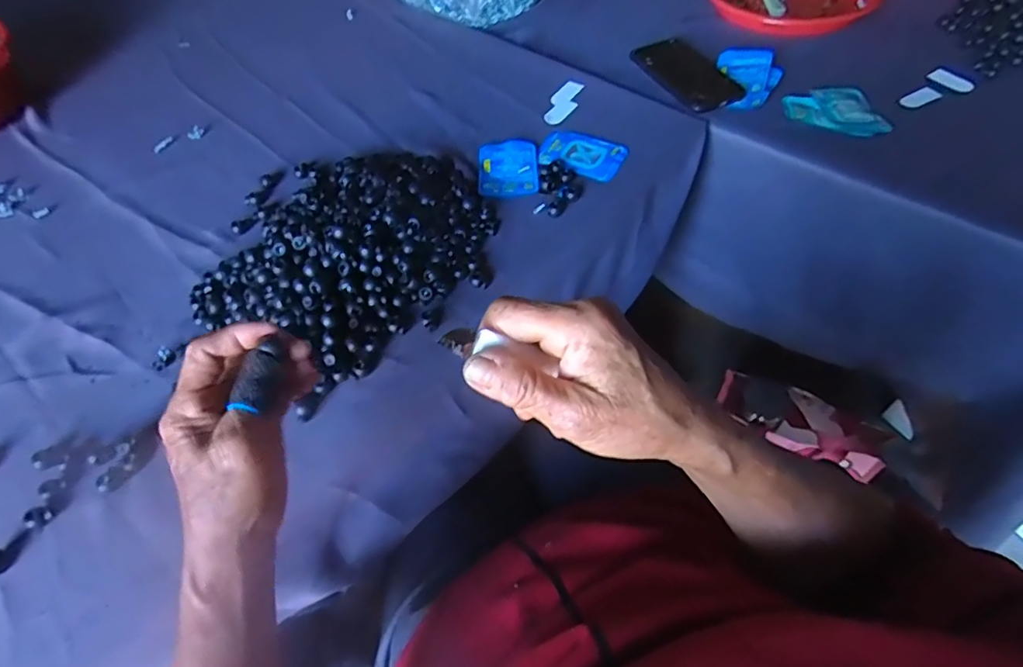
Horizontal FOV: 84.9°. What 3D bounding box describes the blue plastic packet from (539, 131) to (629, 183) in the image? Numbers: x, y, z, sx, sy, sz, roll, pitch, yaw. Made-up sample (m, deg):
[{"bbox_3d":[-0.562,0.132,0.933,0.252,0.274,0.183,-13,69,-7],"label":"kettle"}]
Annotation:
[{"bbox_3d":[0.078,-0.202,0.631,0.096,0.006,0.069,21,58,18],"label":"blue plastic packet"}]

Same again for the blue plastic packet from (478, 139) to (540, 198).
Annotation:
[{"bbox_3d":[-0.003,-0.185,0.622,0.066,0.006,0.097,-4,53,1],"label":"blue plastic packet"}]

